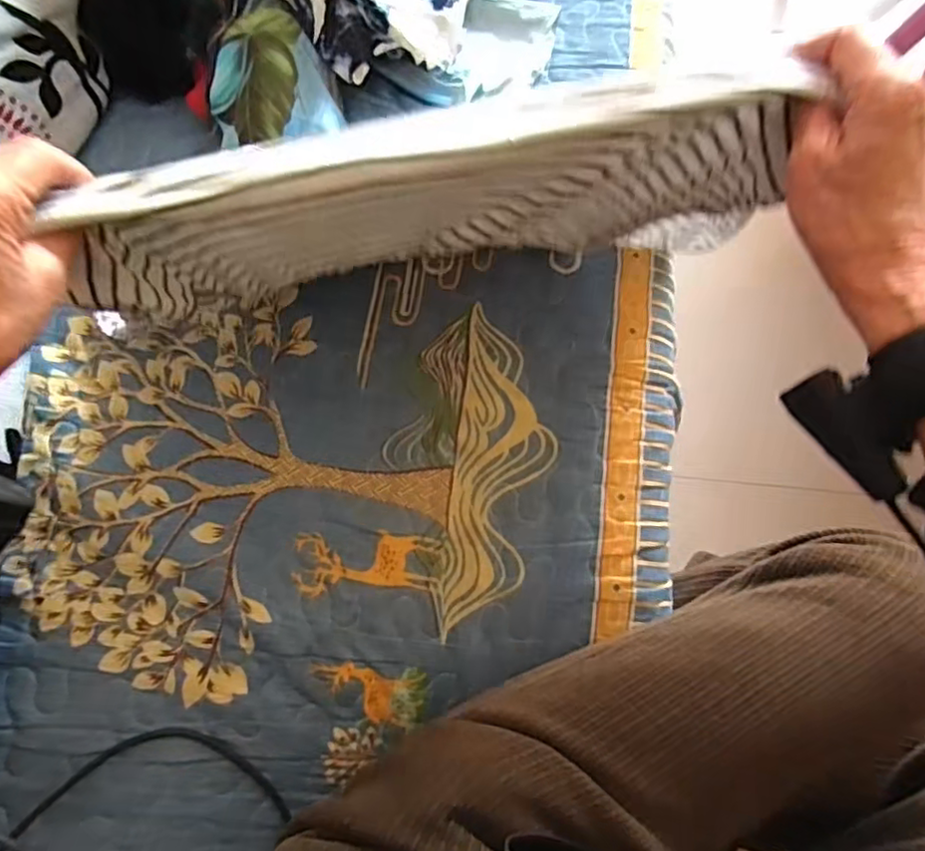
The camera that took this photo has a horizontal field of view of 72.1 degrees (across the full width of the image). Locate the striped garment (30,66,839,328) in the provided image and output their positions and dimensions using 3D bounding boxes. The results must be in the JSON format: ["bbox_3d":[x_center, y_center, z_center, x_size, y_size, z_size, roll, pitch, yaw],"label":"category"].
[{"bbox_3d":[-0.015,-0.129,0.386,0.388,0.200,0.064,-11,73,-4],"label":"striped garment"}]

